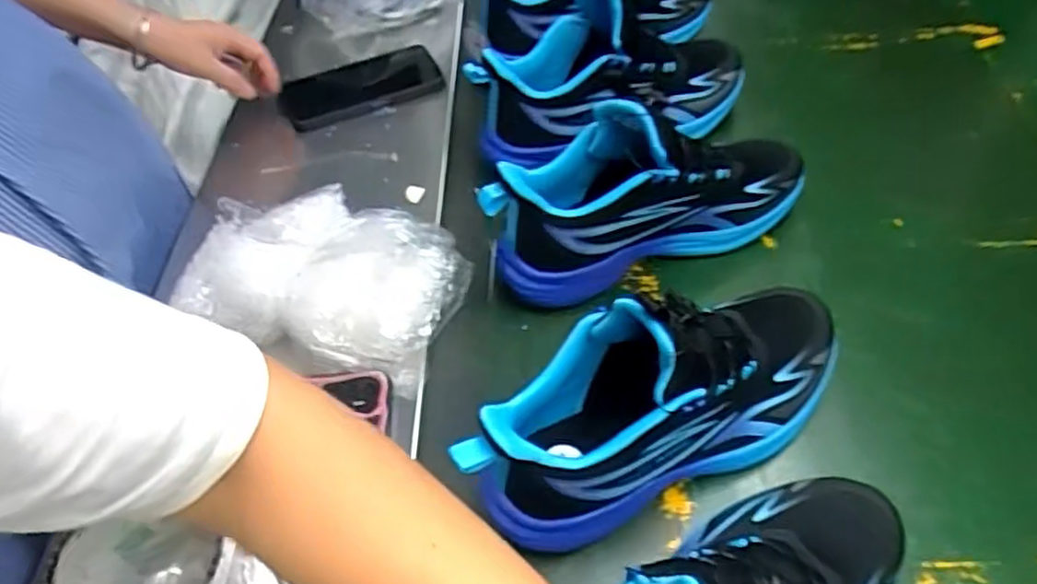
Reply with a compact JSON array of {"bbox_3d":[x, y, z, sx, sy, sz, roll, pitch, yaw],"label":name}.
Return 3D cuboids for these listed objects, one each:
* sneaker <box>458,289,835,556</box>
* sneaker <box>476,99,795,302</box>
[{"bbox_3d":[0.098,0.063,0.452,0.291,0.162,0.090,-15,51,-24],"label":"sneaker"},{"bbox_3d":[0.105,-0.083,0.573,0.271,0.131,0.086,-19,53,-12],"label":"sneaker"}]

